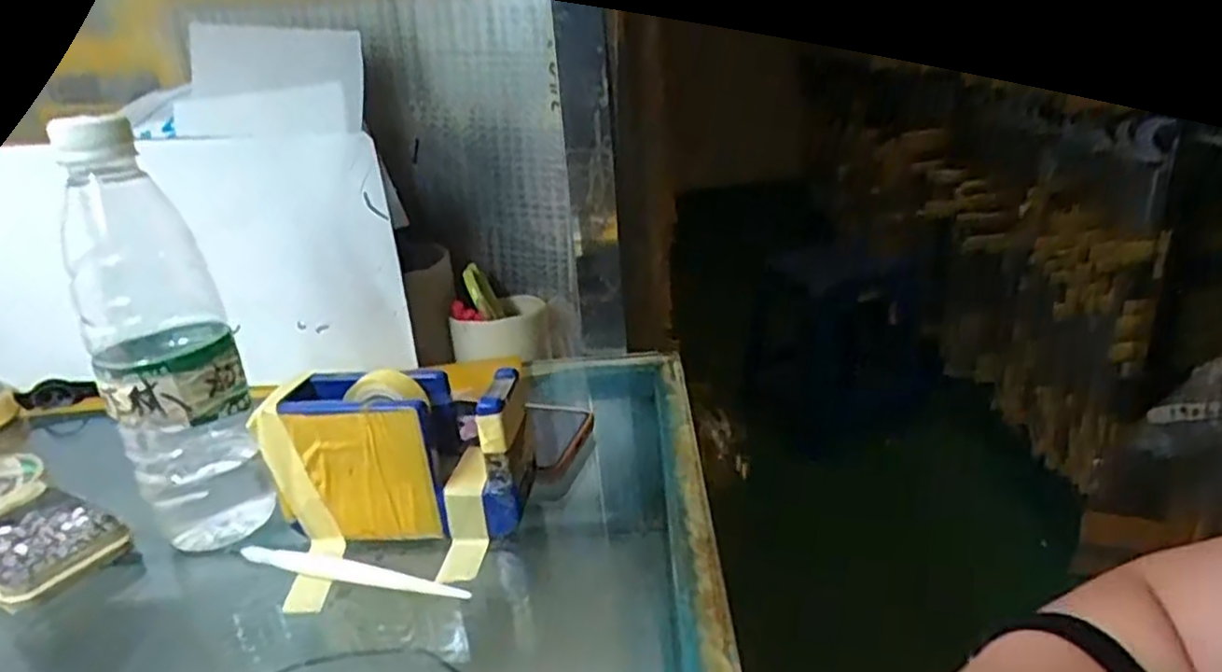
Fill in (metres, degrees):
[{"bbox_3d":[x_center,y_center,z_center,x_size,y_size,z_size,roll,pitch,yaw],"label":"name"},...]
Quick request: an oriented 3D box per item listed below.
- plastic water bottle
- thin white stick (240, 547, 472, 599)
[{"bbox_3d":[-0.232,0.004,0.370,0.063,0.209,0.073,-20,27,-30],"label":"plastic water bottle"},{"bbox_3d":[-0.131,0.117,0.356,0.133,0.009,0.008,4,25,20],"label":"thin white stick"}]

